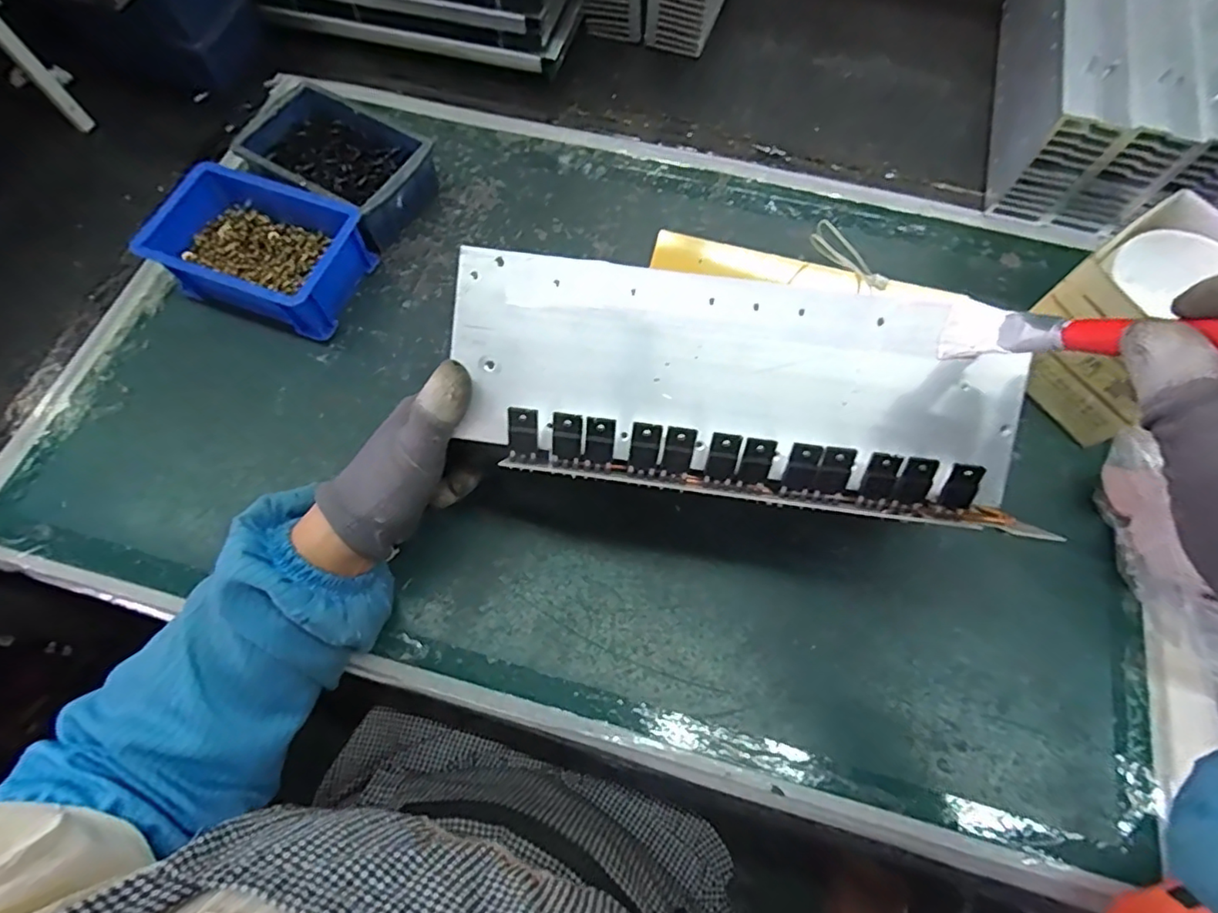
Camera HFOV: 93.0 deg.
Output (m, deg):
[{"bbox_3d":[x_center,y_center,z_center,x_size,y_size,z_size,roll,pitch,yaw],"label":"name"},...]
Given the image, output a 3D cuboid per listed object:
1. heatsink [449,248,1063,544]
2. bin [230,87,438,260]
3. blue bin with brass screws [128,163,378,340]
[{"bbox_3d":[0.061,-0.036,0.307,0.288,0.045,0.118,12,93,2],"label":"heatsink"},{"bbox_3d":[-0.226,-0.247,0.493,0.148,0.055,0.096,32,73,11],"label":"bin"},{"bbox_3d":[-0.270,-0.162,0.458,0.143,0.058,0.103,18,71,7],"label":"blue bin with brass screws"}]

